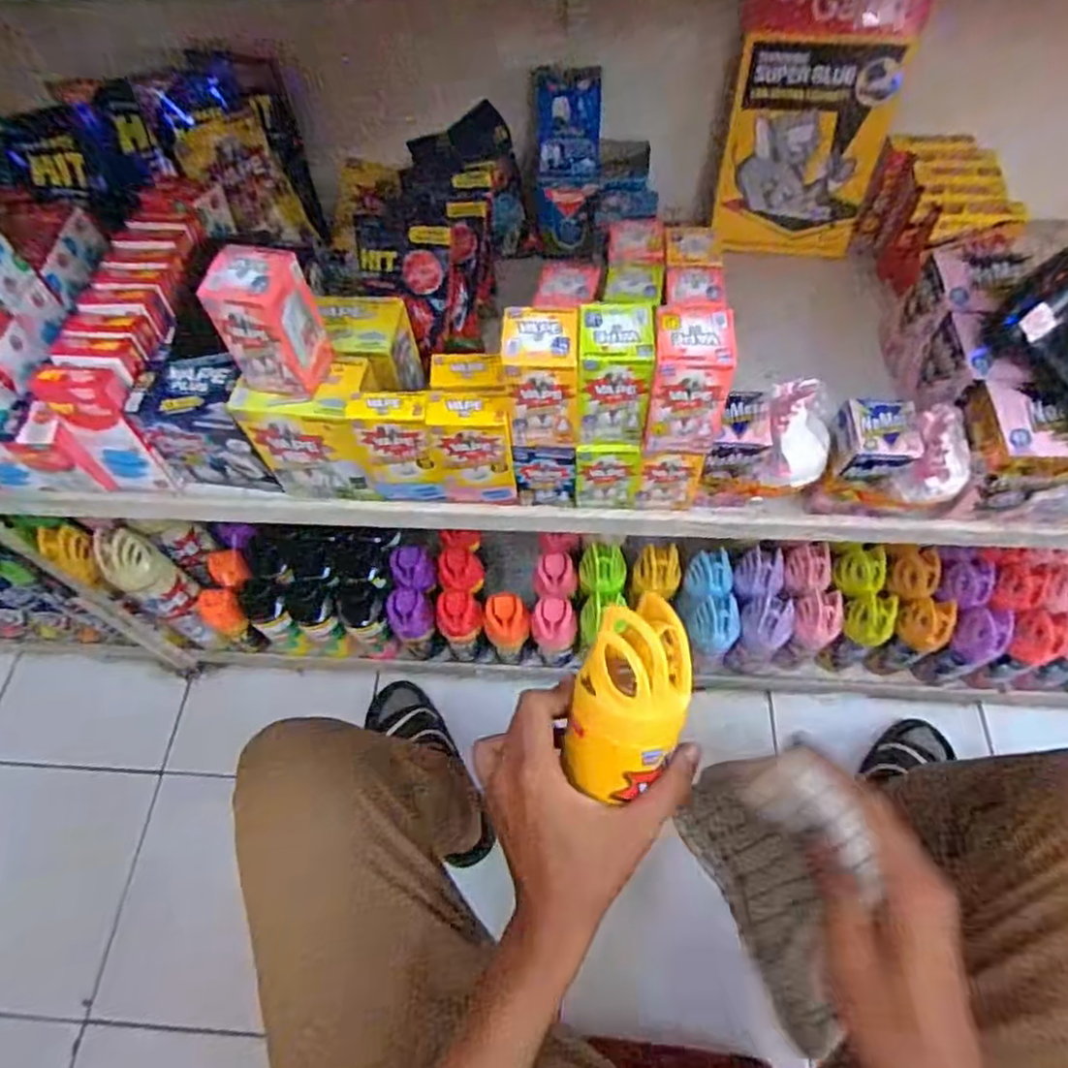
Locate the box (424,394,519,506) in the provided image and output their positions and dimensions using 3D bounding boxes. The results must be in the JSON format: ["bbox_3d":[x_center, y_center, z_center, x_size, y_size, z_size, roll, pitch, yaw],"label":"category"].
[{"bbox_3d":[-0.048,-0.066,0.545,0.061,0.120,0.032,-5,61,1],"label":"box"}]

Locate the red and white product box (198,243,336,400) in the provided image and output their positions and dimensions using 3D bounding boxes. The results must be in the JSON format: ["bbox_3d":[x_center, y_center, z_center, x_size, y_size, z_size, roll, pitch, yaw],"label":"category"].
[{"bbox_3d":[-0.188,-0.152,0.481,0.050,0.097,0.057,12,62,10],"label":"red and white product box"}]

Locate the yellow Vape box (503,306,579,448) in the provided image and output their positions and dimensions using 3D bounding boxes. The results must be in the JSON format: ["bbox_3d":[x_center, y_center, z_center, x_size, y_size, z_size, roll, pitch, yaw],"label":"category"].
[{"bbox_3d":[0.007,-0.114,0.485,0.050,0.092,0.053,-1,61,3],"label":"yellow Vape box"}]

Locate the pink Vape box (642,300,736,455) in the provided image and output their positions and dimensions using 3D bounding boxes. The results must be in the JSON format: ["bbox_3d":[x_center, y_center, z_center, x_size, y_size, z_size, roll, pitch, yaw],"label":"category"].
[{"bbox_3d":[0.111,-0.107,0.470,0.057,0.095,0.048,6,61,6],"label":"pink Vape box"}]

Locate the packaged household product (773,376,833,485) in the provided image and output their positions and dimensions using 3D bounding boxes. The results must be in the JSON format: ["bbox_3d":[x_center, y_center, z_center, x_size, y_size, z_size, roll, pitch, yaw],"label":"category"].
[{"bbox_3d":[0.211,-0.080,0.527,0.050,0.058,0.060,-5,61,1],"label":"packaged household product"}]

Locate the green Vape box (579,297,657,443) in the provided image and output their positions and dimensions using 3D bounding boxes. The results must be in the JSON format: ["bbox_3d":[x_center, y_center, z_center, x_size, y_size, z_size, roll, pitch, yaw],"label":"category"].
[{"bbox_3d":[0.058,-0.115,0.482,0.049,0.088,0.055,1,61,4],"label":"green Vape box"}]

